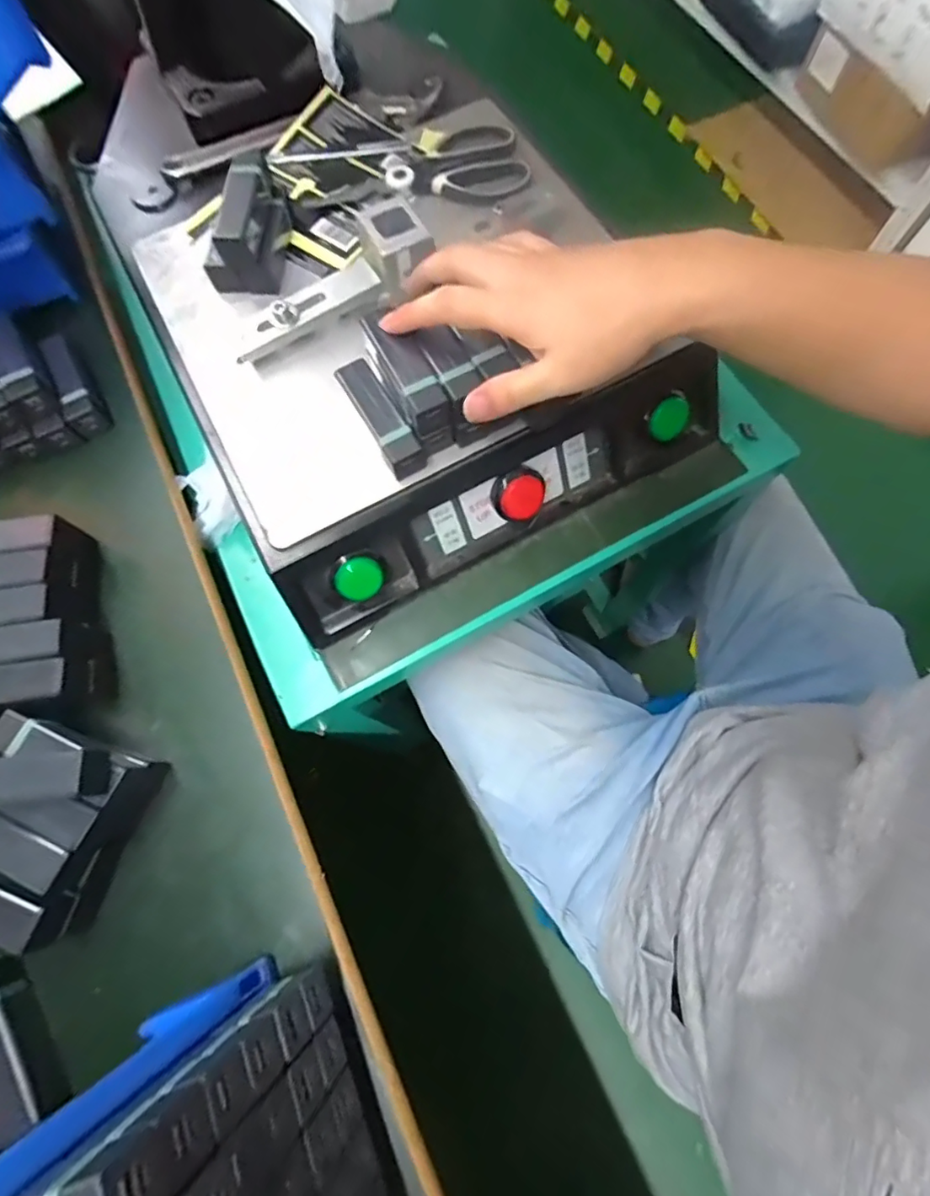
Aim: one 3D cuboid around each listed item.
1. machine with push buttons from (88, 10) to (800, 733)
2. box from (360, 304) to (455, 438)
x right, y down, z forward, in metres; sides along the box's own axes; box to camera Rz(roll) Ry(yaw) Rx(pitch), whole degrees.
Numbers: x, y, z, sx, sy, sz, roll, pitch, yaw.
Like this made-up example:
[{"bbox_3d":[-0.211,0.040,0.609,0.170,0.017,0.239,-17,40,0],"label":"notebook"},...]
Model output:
[{"bbox_3d":[-0.040,-0.231,0.462,0.464,0.137,0.501,-28,74,-7],"label":"machine with push buttons"},{"bbox_3d":[-0.041,-0.157,0.364,0.028,0.028,0.091,-31,81,-8],"label":"box"}]

